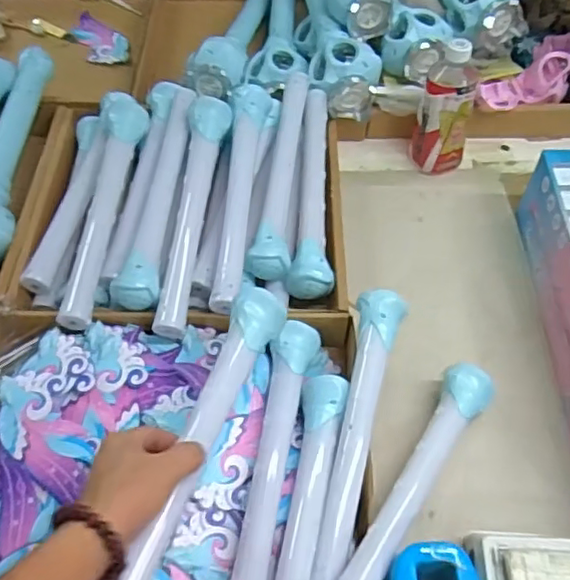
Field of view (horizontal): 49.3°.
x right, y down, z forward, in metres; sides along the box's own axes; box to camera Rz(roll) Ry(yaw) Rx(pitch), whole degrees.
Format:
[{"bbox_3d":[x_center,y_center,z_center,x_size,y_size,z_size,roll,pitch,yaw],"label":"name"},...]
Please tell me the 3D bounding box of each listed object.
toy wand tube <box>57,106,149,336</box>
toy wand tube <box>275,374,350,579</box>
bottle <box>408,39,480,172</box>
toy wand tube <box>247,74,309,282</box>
[{"bbox_3d":[-0.210,-0.101,0.733,0.052,0.039,0.331,3,54,0],"label":"toy wand tube"},{"bbox_3d":[0.015,0.204,0.530,0.043,0.044,0.309,9,55,4],"label":"toy wand tube"},{"bbox_3d":[0.217,-0.238,0.824,0.055,0.175,0.060,-26,60,-20],"label":"bottle"},{"bbox_3d":[0.001,-0.156,0.777,0.044,0.039,0.317,7,54,3],"label":"toy wand tube"}]

